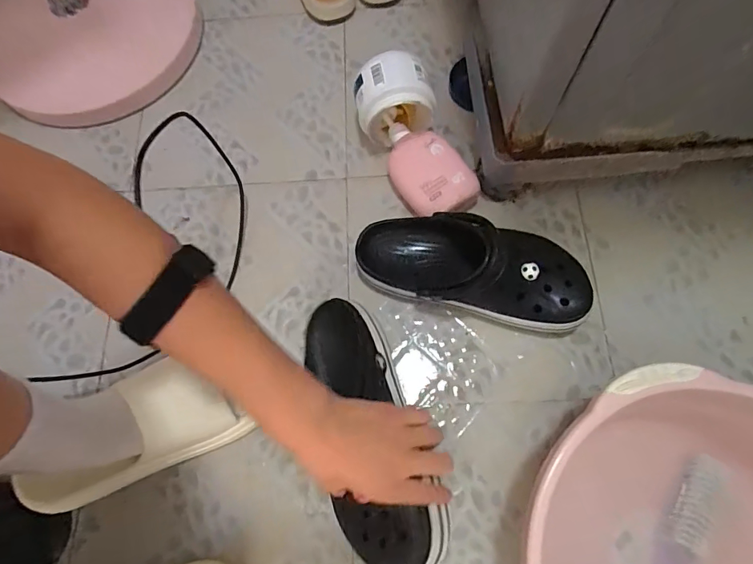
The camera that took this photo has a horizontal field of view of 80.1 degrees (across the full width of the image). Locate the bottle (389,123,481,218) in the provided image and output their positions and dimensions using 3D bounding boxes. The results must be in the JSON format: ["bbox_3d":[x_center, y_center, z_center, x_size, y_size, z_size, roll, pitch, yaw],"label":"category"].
[{"bbox_3d":[0.057,-0.141,0.573,0.084,0.046,0.148,-35,71,-9],"label":"bottle"}]

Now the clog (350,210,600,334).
[{"bbox_3d":[0.107,-0.022,0.511,0.264,0.094,0.107,16,73,8],"label":"clog"}]

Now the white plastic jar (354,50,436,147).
[{"bbox_3d":[0.022,-0.224,0.573,0.094,0.099,0.077,-12,71,-2],"label":"white plastic jar"}]

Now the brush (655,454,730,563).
[{"bbox_3d":[0.278,0.269,0.416,0.034,0.030,0.225,29,75,11],"label":"brush"}]

